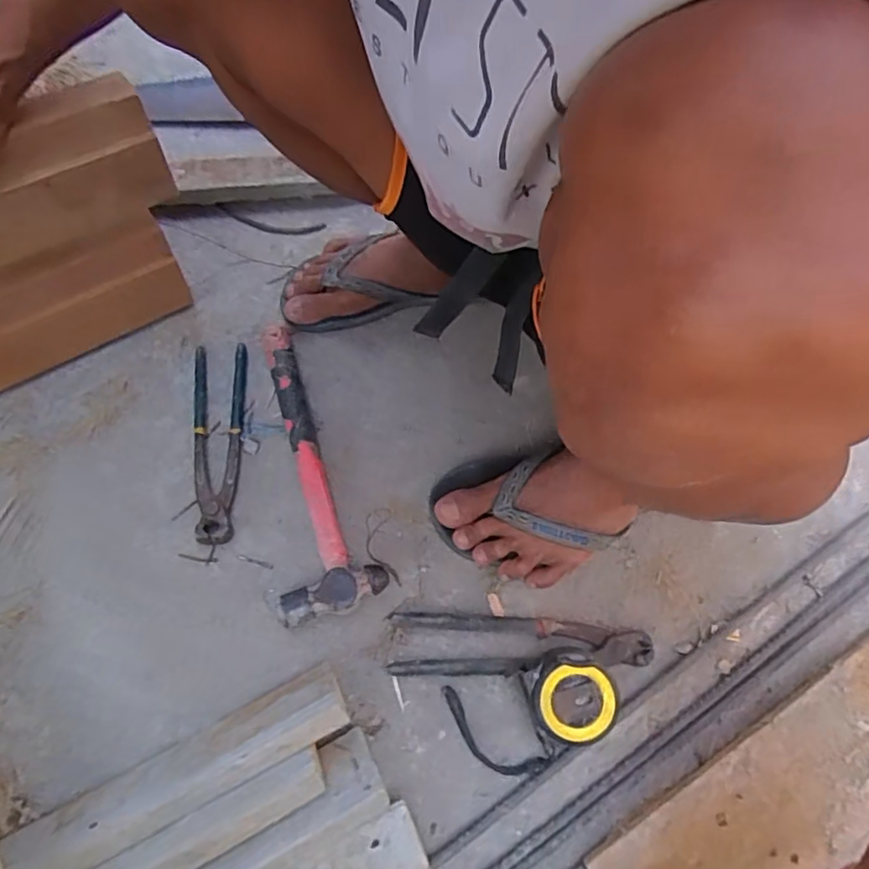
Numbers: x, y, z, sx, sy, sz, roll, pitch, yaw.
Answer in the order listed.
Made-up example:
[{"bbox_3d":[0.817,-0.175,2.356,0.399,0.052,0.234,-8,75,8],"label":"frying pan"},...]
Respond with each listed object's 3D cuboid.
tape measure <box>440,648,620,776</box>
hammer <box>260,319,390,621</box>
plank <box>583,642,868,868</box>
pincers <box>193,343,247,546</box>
[{"bbox_3d":[0.080,0.218,0.494,0.125,0.051,0.080,-15,62,-10],"label":"tape measure"},{"bbox_3d":[-0.141,0.029,0.609,0.088,0.027,0.305,-19,63,-12],"label":"hammer"},{"bbox_3d":[0.261,0.283,0.478,0.297,0.028,0.100,-29,66,-16],"label":"plank"},{"bbox_3d":[-0.217,0.001,0.628,0.051,0.015,0.222,-6,61,-5],"label":"pincers"}]

